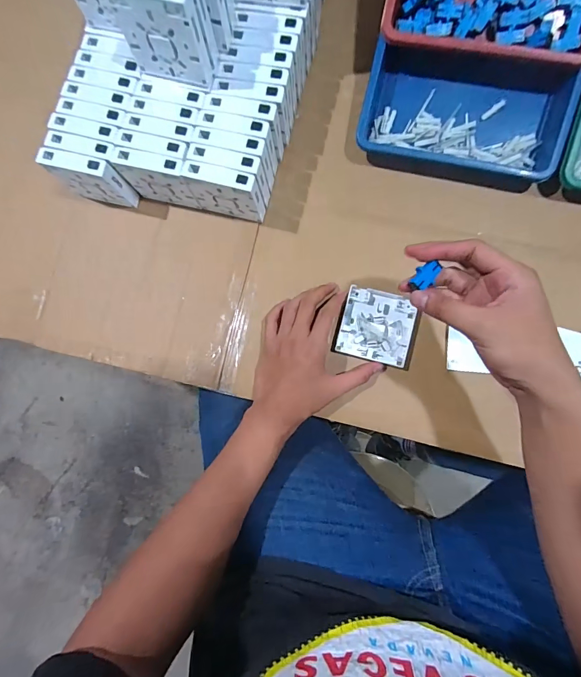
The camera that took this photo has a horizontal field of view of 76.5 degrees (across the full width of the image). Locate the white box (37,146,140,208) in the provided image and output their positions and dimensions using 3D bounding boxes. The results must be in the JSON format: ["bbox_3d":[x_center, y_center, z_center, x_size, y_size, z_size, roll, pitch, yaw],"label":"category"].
[{"bbox_3d":[-0.253,-0.202,0.470,0.085,0.084,0.026,16,87,6],"label":"white box"}]

